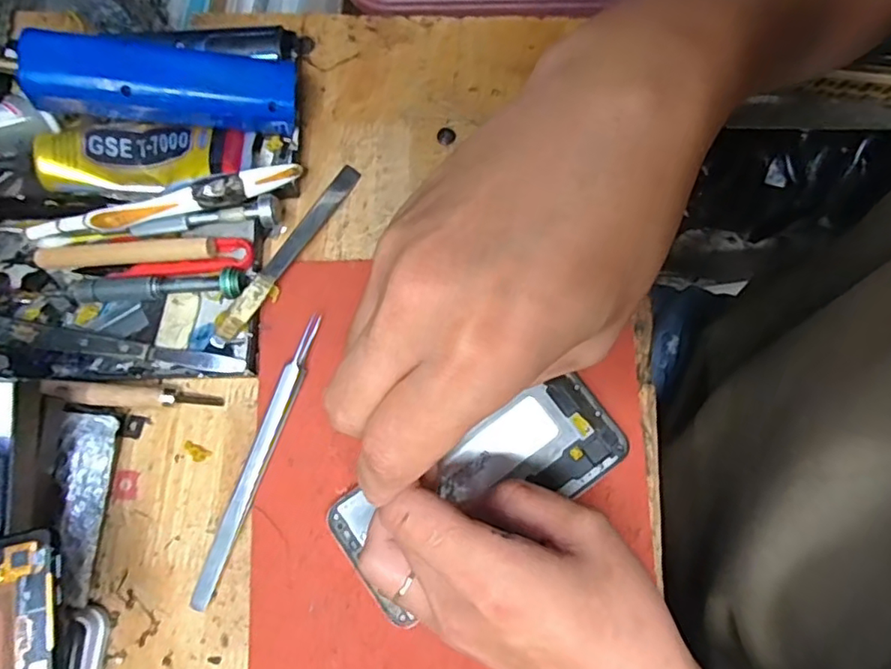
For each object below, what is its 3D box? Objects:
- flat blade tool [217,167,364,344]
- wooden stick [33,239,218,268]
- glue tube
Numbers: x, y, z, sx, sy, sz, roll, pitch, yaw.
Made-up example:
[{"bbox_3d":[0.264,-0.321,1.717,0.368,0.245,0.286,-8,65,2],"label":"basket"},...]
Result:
[{"bbox_3d":[-0.086,-0.047,0.326,0.013,0.006,0.119,38,71,-10],"label":"flat blade tool"},{"bbox_3d":[-0.176,-0.045,0.321,0.098,0.007,0.011,-3,91,5],"label":"wooden stick"},{"bbox_3d":[-0.167,-0.101,0.323,0.102,0.021,0.040,-4,78,-1],"label":"glue tube"}]

